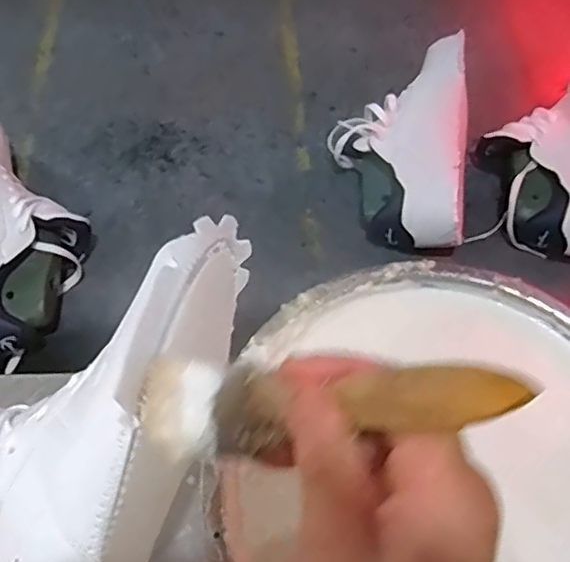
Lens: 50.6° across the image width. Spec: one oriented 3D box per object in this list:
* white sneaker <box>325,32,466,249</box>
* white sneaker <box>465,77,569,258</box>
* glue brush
[{"bbox_3d":[0.125,-0.154,0.667,0.146,0.094,0.264,6,60,0],"label":"white sneaker"},{"bbox_3d":[0.298,-0.163,0.678,0.140,0.094,0.293,15,61,6],"label":"white sneaker"},{"bbox_3d":[0.006,0.042,0.209,0.147,0.019,0.032,-11,54,32],"label":"glue brush"}]

